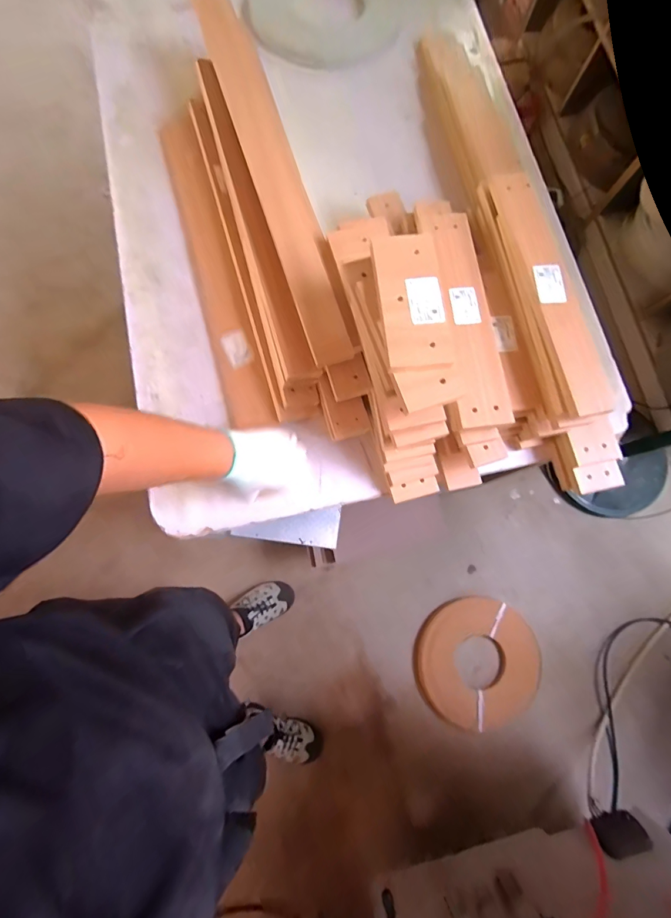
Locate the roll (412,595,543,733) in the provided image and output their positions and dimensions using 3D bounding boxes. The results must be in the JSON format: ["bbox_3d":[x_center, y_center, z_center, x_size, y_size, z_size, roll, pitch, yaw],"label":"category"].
[{"bbox_3d":[0.461,0.666,1.319,0.396,0.043,0.385,-2,77,11],"label":"roll"}]

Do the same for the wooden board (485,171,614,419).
[{"bbox_3d":[0.314,-0.253,0.598,0.065,0.022,0.399,-11,78,-5],"label":"wooden board"}]

